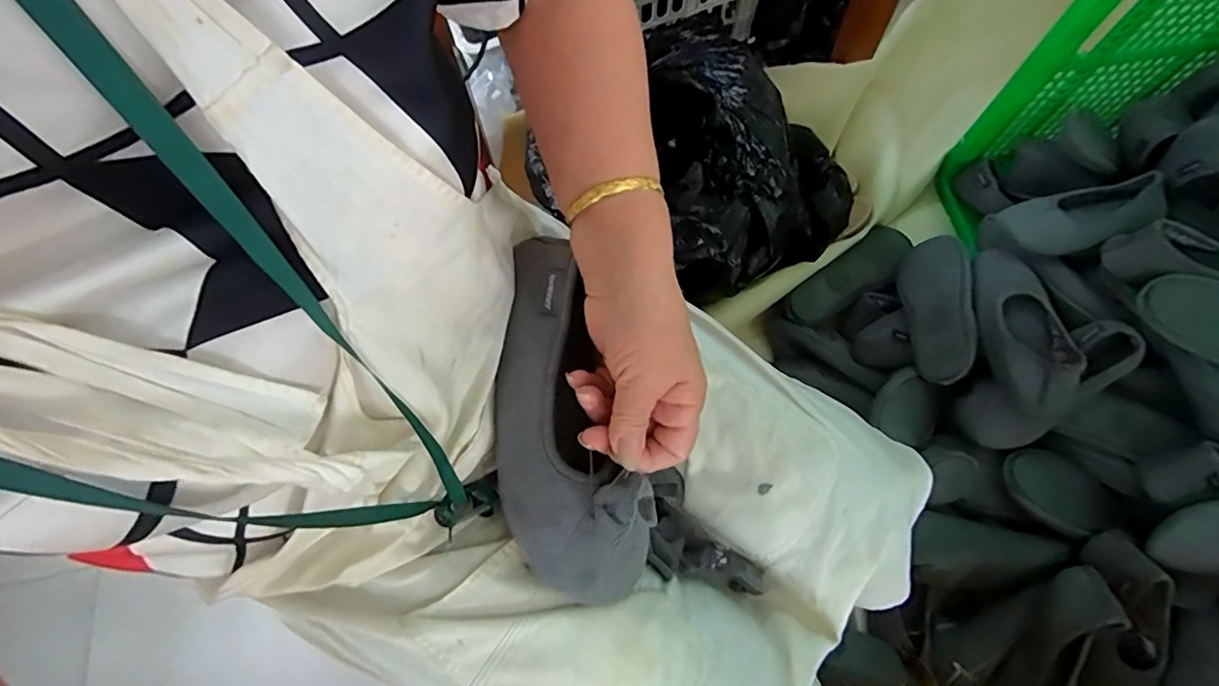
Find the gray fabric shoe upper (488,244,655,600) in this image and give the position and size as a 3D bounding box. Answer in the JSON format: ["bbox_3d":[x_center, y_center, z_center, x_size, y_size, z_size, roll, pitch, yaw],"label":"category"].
[{"bbox_3d":[-0.035,0.045,0.343,0.089,0.054,0.233,-11,82,-2],"label":"gray fabric shoe upper"}]

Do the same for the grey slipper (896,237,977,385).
[{"bbox_3d":[0.457,-0.047,0.763,0.086,0.040,0.220,-11,55,40],"label":"grey slipper"}]

